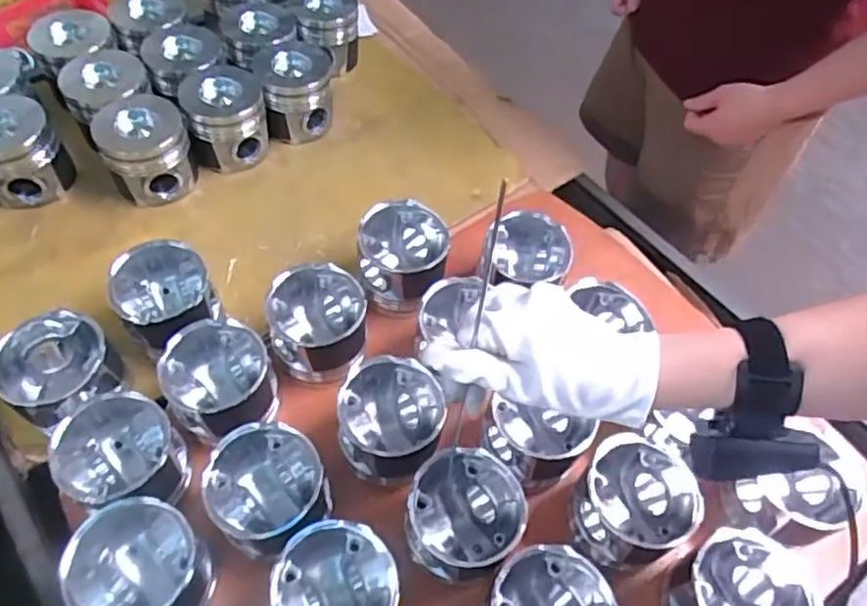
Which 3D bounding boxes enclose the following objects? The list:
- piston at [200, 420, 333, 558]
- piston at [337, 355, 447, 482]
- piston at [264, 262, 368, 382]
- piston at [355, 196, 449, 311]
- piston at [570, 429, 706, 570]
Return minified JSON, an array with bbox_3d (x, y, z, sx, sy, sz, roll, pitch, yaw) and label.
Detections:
[{"bbox_3d":[-0.142,0.163,0.562,0.086,0.089,0.092,2,55,-3],"label":"piston"},{"bbox_3d":[-0.039,0.105,0.598,0.090,0.061,0.094,2,55,-3],"label":"piston"},{"bbox_3d":[-0.117,0.018,0.656,0.092,0.074,0.091,2,55,-3],"label":"piston"},{"bbox_3d":[-0.032,-0.049,0.710,0.095,0.071,0.099,11,55,3],"label":"piston"},{"bbox_3d":[0.171,0.173,0.585,0.093,0.074,0.097,2,55,-3],"label":"piston"}]

